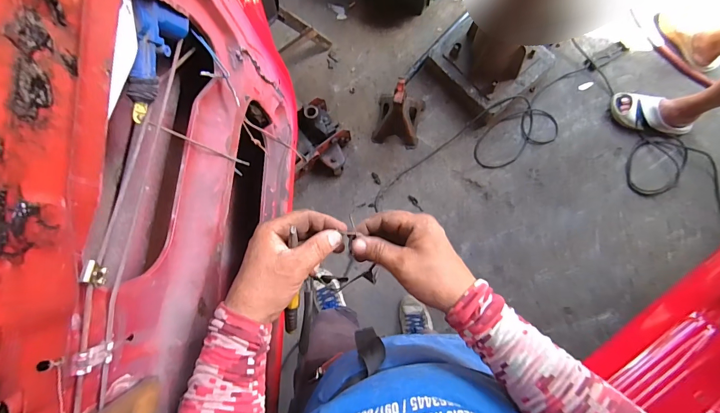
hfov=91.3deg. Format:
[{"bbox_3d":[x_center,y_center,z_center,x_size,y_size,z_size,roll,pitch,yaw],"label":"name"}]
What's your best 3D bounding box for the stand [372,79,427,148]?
[{"bbox_3d":[0.142,-0.360,1.279,0.177,0.252,0.195,11,82,7],"label":"stand"}]

